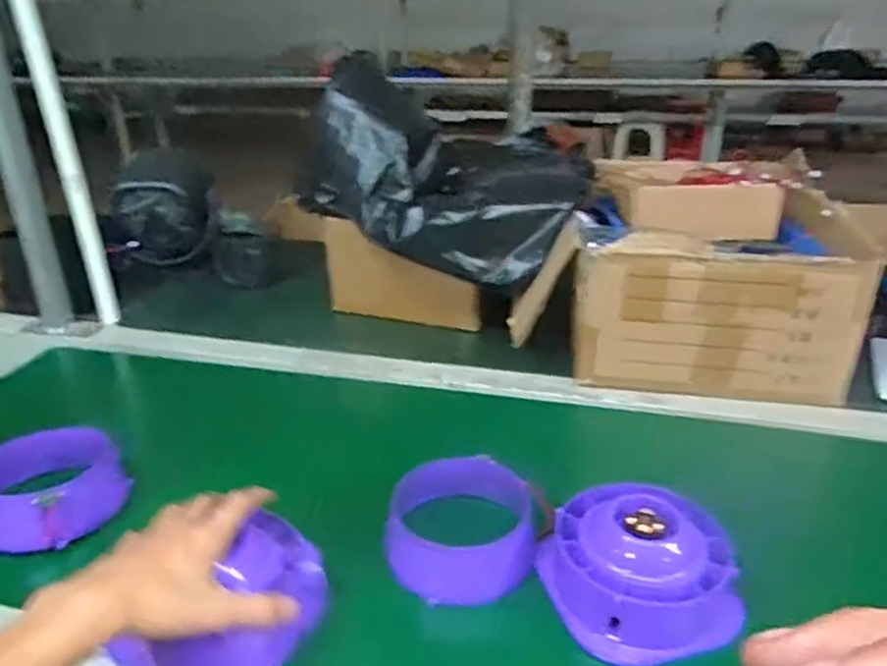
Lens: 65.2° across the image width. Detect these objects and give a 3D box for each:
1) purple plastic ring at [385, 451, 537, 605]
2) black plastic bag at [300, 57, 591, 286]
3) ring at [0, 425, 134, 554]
[{"bbox_3d":[0.015,0.160,0.579,0.119,0.062,0.104,-2,26,-2],"label":"purple plastic ring"},{"bbox_3d":[0.008,-0.200,0.854,0.314,0.228,0.197,5,27,13],"label":"black plastic bag"},{"bbox_3d":[-0.350,0.140,0.618,0.122,0.068,0.094,-19,31,-31],"label":"ring"}]

